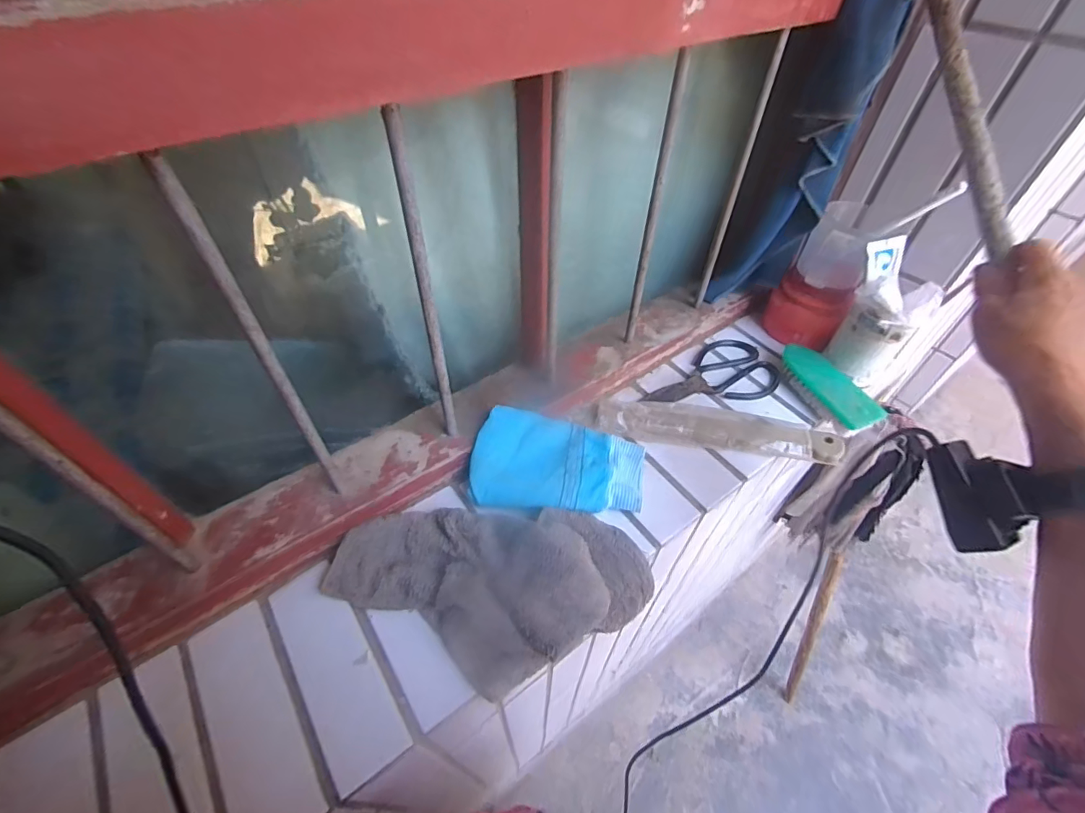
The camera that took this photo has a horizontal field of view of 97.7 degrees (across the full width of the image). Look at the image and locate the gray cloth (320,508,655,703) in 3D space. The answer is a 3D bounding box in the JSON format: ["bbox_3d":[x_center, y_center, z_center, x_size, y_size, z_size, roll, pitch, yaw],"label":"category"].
[{"bbox_3d":[-0.047,0.156,0.418,0.290,0.069,0.143,1,49,-1],"label":"gray cloth"}]

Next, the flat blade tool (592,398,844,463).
[{"bbox_3d":[0.206,0.023,0.561,0.274,0.018,0.050,7,49,4],"label":"flat blade tool"}]

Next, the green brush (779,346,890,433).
[{"bbox_3d":[0.359,-0.024,0.598,0.056,0.029,0.136,-20,53,-18],"label":"green brush"}]

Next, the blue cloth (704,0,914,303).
[{"bbox_3d":[0.304,-0.304,0.531,0.077,0.427,0.090,30,55,22],"label":"blue cloth"}]

